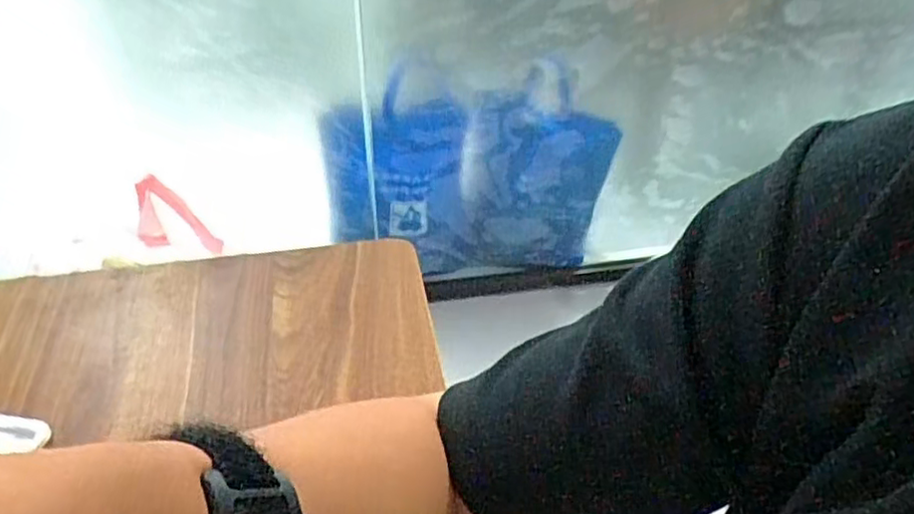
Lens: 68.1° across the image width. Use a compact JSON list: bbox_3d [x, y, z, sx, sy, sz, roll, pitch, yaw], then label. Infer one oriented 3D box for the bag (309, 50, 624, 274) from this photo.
[{"bbox_3d":[0.033,-0.150,1.393,0.583,0.447,0.087,-6,42,-9],"label":"bag"}]

